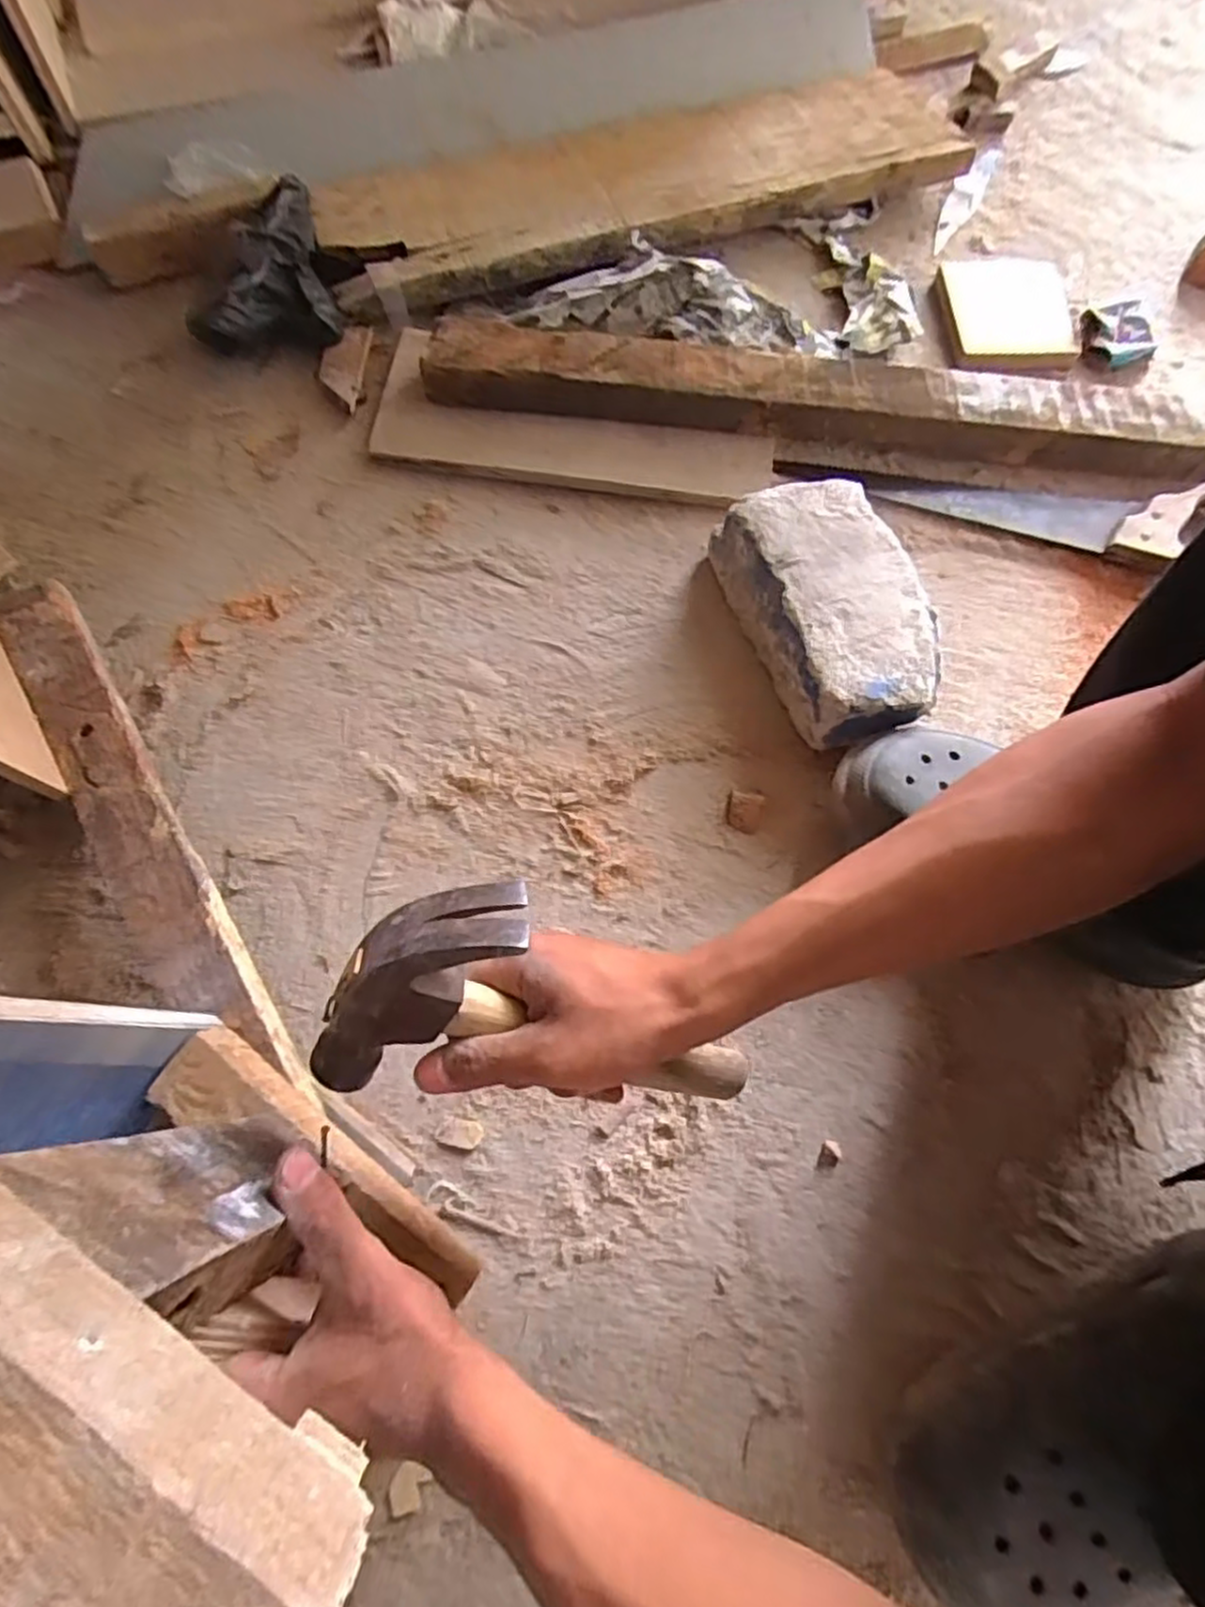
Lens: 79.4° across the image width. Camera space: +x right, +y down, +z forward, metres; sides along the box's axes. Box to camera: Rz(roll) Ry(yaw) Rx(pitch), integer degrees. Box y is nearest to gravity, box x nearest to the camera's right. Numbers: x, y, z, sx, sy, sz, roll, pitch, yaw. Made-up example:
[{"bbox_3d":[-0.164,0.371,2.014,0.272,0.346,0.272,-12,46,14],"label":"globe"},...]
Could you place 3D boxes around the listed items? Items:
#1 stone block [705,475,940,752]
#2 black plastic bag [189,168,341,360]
[{"bbox_3d":[0.177,-0.153,0.569,0.111,0.076,0.203,-18,72,-8],"label":"stone block"},{"bbox_3d":[-0.325,-0.496,0.685,0.130,0.064,0.159,-17,72,-7],"label":"black plastic bag"}]

